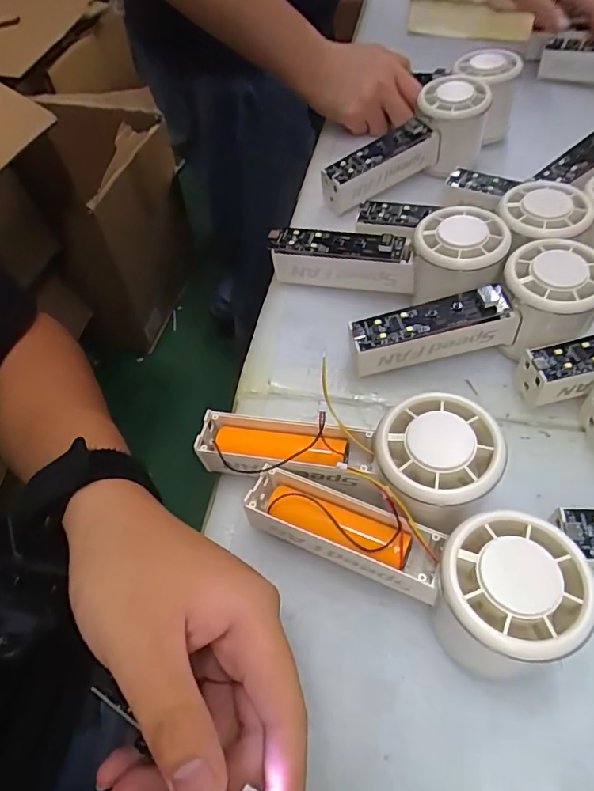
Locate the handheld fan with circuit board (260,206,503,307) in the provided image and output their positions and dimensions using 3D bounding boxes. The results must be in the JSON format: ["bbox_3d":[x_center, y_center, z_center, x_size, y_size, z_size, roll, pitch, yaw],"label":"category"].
[{"bbox_3d":[0.059,-0.092,0.341,0.154,0.048,0.063,5,59,21],"label":"handheld fan with circuit board"}]

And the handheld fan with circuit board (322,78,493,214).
[{"bbox_3d":[0.096,-0.198,0.421,0.152,0.076,0.065,-38,65,-21],"label":"handheld fan with circuit board"}]

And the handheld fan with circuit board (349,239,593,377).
[{"bbox_3d":[0.110,-0.046,0.312,0.151,0.048,0.060,-16,60,6],"label":"handheld fan with circuit board"}]

